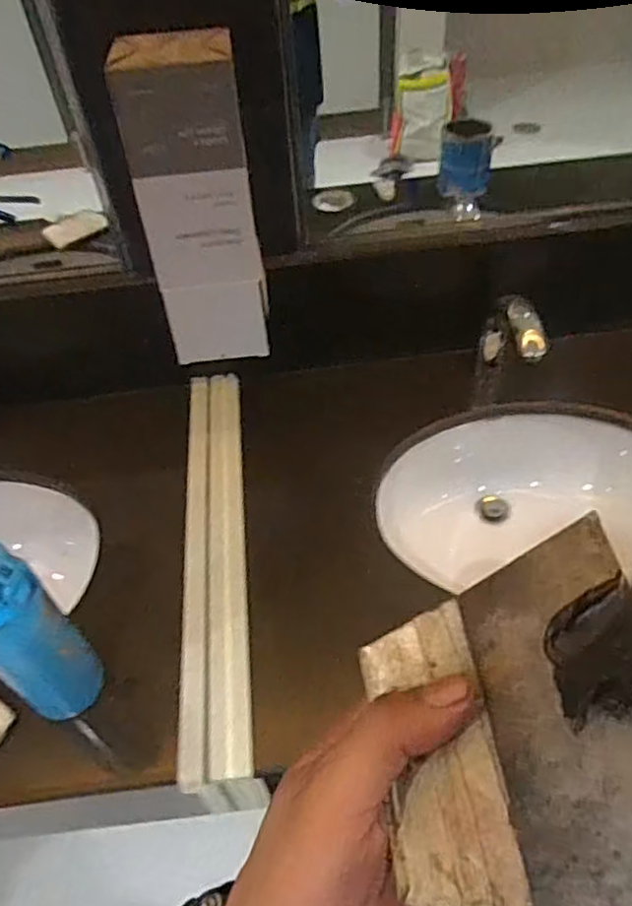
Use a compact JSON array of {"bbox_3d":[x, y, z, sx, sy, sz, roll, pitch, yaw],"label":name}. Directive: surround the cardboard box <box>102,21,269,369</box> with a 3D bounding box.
[{"bbox_3d":[-0.133,-0.280,0.757,0.127,0.336,0.108,-8,48,-3],"label":"cardboard box"}]

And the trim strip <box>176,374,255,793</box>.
[{"bbox_3d":[-0.130,0.109,0.837,0.075,0.024,0.577,-6,48,-1],"label":"trim strip"}]

